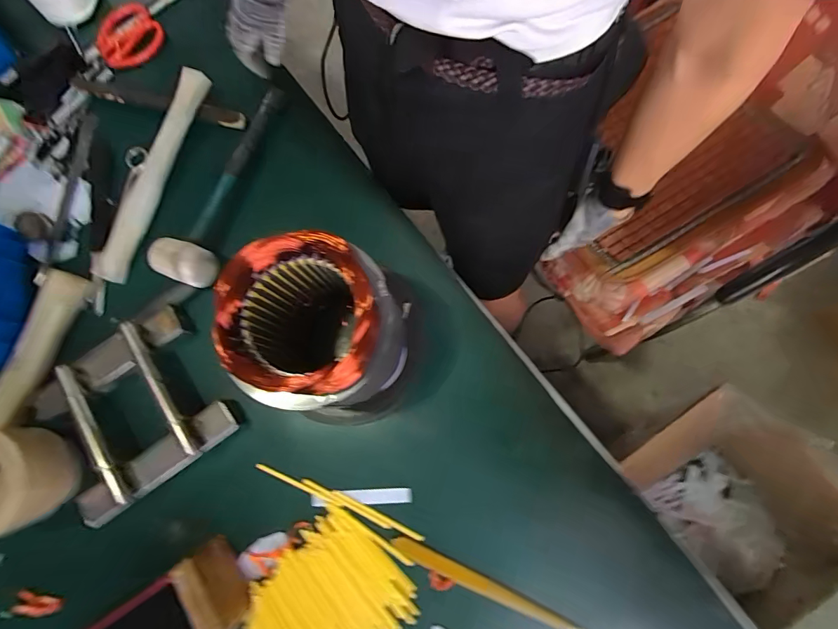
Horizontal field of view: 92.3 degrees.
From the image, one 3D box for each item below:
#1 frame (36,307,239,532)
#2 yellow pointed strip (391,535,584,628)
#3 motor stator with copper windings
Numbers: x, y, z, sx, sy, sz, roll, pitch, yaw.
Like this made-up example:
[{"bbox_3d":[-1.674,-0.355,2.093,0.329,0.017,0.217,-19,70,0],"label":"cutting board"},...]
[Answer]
[{"bbox_3d":[-0.349,0.117,0.481,0.214,0.052,0.186,-35,76,-1],"label":"frame"},{"bbox_3d":[0.070,0.290,0.430,0.210,0.004,0.018,20,72,11],"label":"yellow pointed strip"},{"bbox_3d":[-0.097,0.015,0.397,0.141,0.147,0.139,-1,78,7],"label":"motor stator with copper windings"}]

